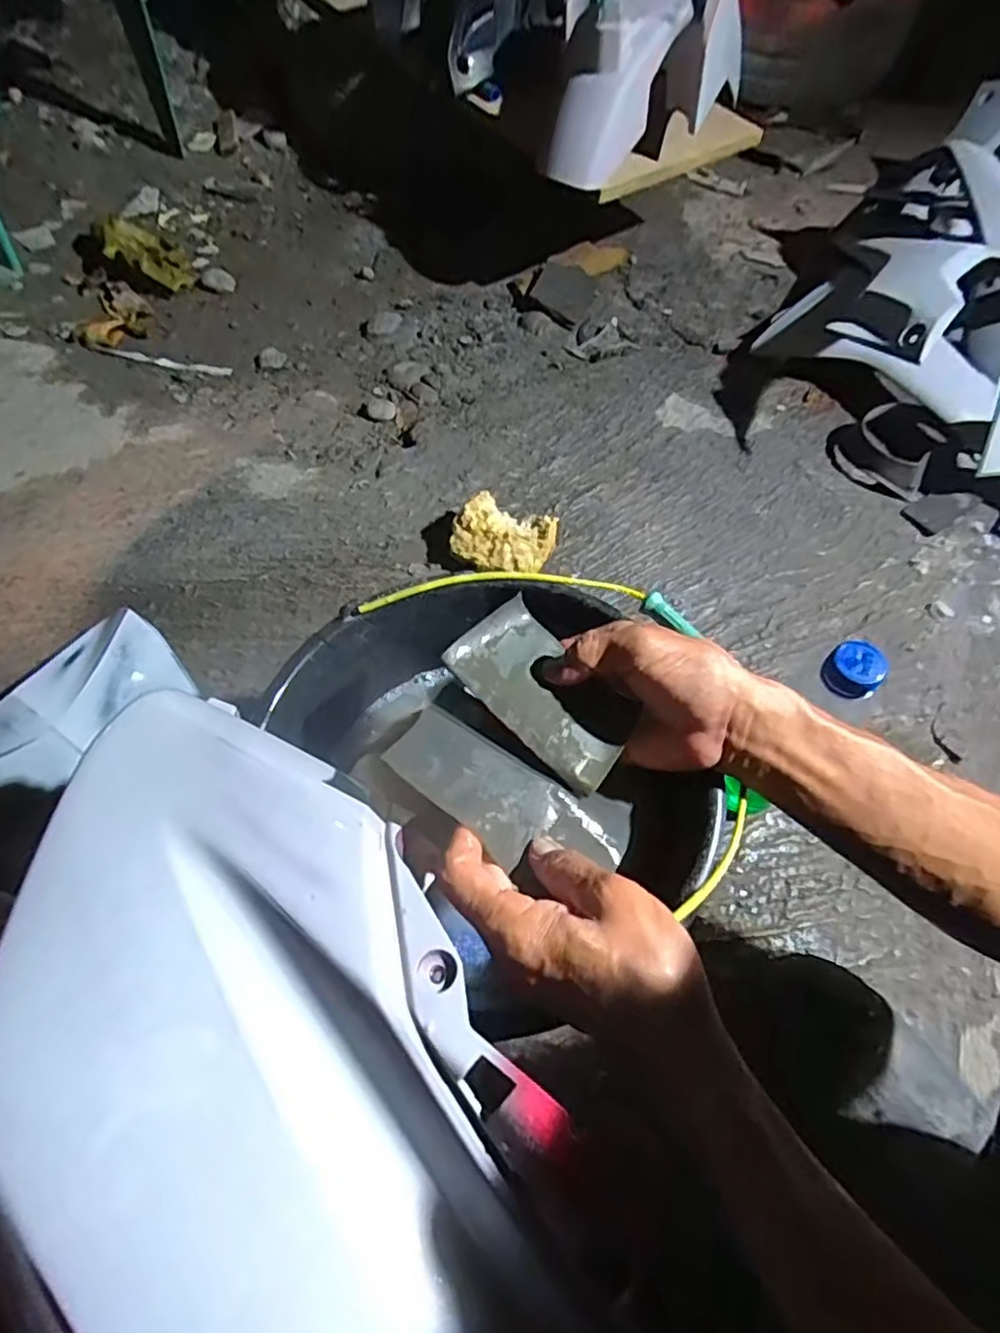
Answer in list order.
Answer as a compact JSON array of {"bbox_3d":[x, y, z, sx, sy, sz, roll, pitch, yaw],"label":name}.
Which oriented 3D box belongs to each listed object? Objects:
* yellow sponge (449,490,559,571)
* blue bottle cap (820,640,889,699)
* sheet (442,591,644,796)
[{"bbox_3d":[0.003,-0.139,0.699,0.107,0.050,0.082,27,62,11],"label":"yellow sponge"},{"bbox_3d":[0.215,0.002,0.383,0.031,0.021,0.029,2,60,-3],"label":"blue bottle cap"},{"bbox_3d":[0.027,0.013,0.369,0.111,0.008,0.065,43,61,6],"label":"sheet"}]

